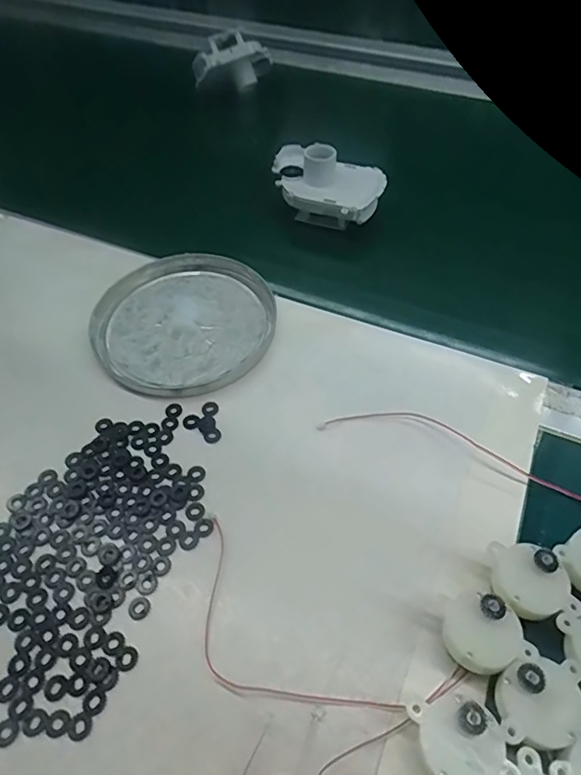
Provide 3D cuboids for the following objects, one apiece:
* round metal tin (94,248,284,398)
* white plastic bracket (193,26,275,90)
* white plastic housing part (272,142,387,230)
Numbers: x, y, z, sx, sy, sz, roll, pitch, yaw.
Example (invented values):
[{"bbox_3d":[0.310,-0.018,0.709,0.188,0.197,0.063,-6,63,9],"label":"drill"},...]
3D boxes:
[{"bbox_3d":[-0.076,-0.050,0.374,0.128,0.013,0.126,-1,52,1],"label":"round metal tin"},{"bbox_3d":[-0.068,-0.387,0.616,0.096,0.062,0.030,-17,53,-11],"label":"white plastic bracket"},{"bbox_3d":[0.031,-0.180,0.451,0.101,0.055,0.068,21,56,17],"label":"white plastic housing part"}]

